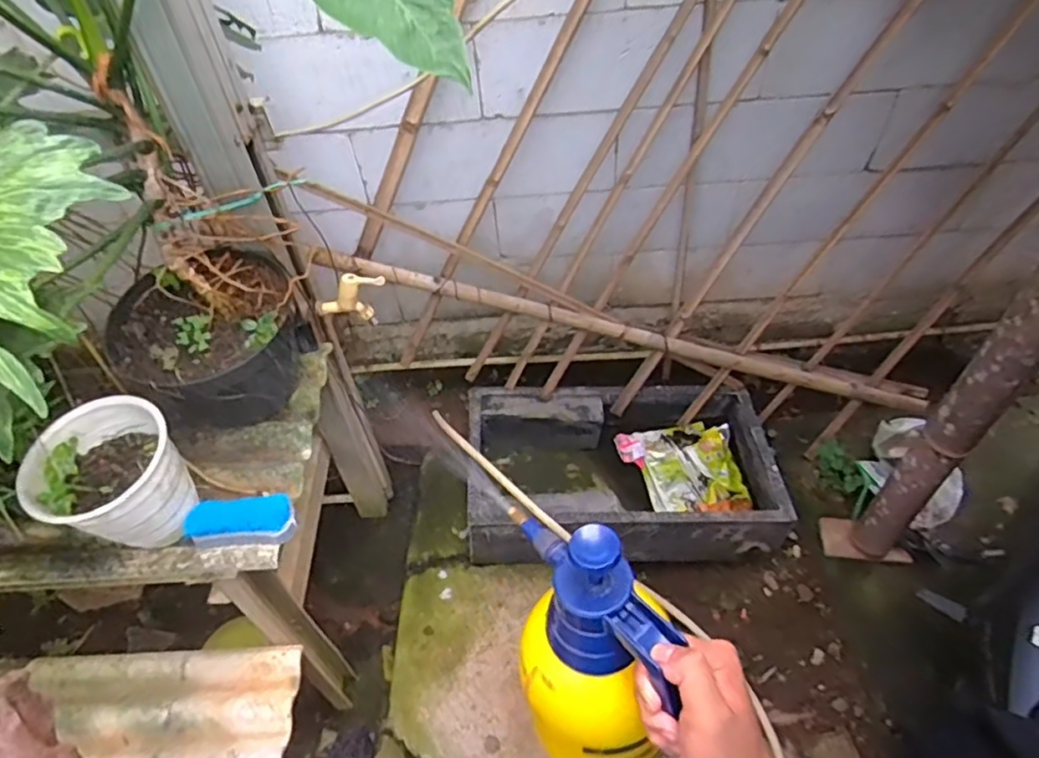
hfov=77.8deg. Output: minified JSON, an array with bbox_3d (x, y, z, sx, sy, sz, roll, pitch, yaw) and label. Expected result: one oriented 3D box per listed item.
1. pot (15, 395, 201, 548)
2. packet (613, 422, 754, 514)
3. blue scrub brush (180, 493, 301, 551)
[{"bbox_3d":[-0.546,0.147,0.887,0.162,0.173,0.179,33,59,28],"label":"pot"},{"bbox_3d":[0.430,0.245,1.728,0.315,0.053,0.283,-4,49,2],"label":"packet"},{"bbox_3d":[-0.396,0.203,0.915,0.147,0.035,0.059,-6,49,0],"label":"blue scrub brush"}]

